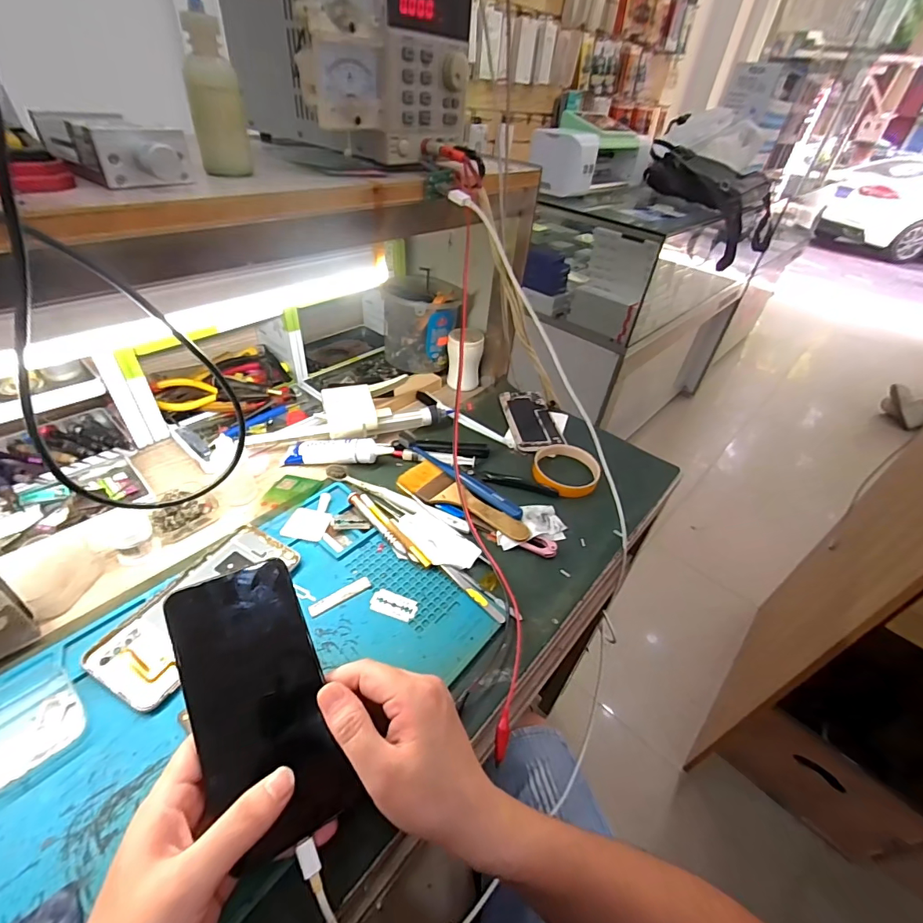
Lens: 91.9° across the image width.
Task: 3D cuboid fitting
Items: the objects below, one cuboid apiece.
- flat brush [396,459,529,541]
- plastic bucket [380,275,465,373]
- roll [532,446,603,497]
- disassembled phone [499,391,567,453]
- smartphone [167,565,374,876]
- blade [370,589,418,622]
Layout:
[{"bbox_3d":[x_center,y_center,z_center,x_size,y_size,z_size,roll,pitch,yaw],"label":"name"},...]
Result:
[{"bbox_3d":[-0.002,0.047,0.502,0.162,0.009,0.052,33,47,28],"label":"flat brush"},{"bbox_3d":[-0.065,-0.213,0.699,0.108,0.113,0.110,4,40,-3],"label":"plastic bucket"},{"bbox_3d":[0.132,0.010,0.560,0.081,0.019,0.077,4,40,-3],"label":"roll"},{"bbox_3d":[0.100,-0.062,0.653,0.071,0.015,0.152,-2,41,-11],"label":"disassembled phone"},{"bbox_3d":[-0.126,0.147,0.278,0.073,0.005,0.160,-13,73,-31],"label":"smartphone"},{"bbox_3d":[-0.062,0.130,0.408,0.043,0.004,0.023,15,41,10],"label":"blade"}]

